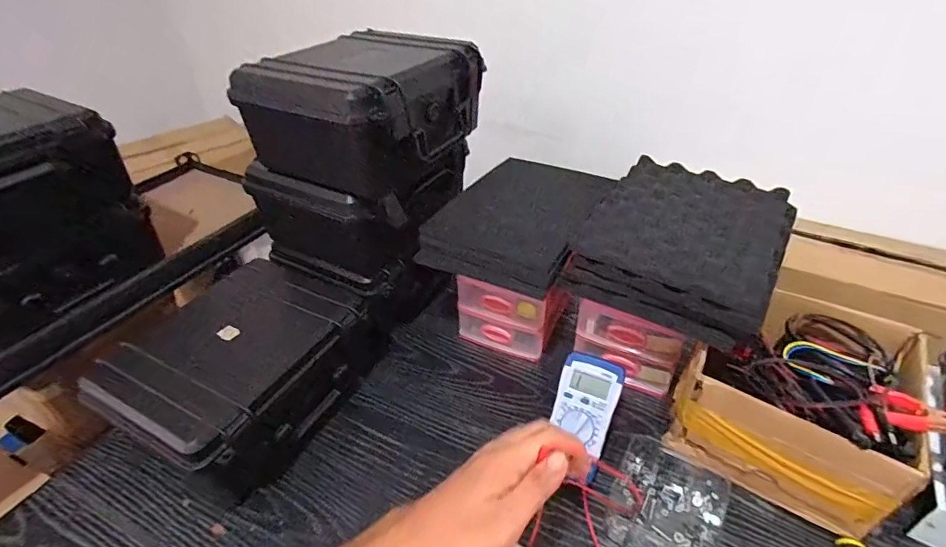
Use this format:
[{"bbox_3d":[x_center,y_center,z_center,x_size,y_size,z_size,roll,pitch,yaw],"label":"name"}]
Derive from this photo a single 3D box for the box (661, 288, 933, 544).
[{"bbox_3d":[0.360,0.135,0.536,0.190,0.151,0.202,24,45,29],"label":"box"}]

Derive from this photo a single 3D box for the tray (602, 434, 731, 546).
[{"bbox_3d":[0.207,0.248,0.508,0.107,0.019,0.130,19,43,25],"label":"tray"}]

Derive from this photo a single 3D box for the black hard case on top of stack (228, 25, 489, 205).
[{"bbox_3d":[-0.138,-0.219,0.632,0.222,0.133,0.235,18,43,24],"label":"black hard case on top of stack"}]

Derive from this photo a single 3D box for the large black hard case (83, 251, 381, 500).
[{"bbox_3d":[-0.280,0.118,0.621,0.220,0.116,0.294,19,43,25],"label":"large black hard case"}]

